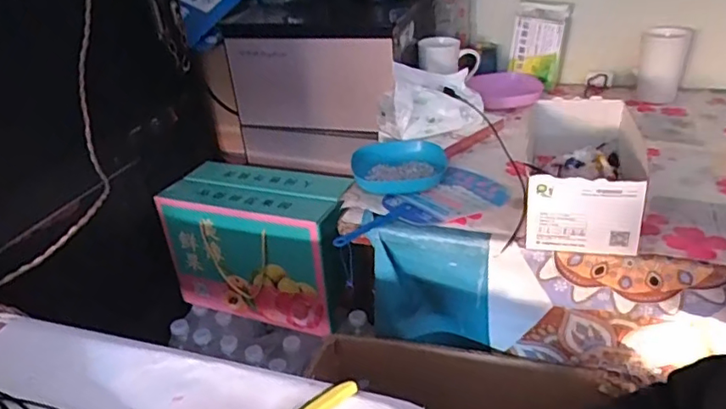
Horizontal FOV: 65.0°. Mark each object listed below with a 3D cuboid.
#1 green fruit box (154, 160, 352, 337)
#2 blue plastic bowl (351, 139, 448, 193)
[{"bbox_3d":[-0.185,0.070,1.072,0.327,0.240,0.167,8,32,20],"label":"green fruit box"},{"bbox_3d":[0.052,-0.058,0.850,0.138,0.036,0.133,-3,30,2],"label":"blue plastic bowl"}]

